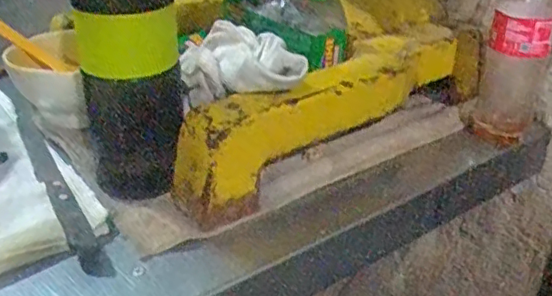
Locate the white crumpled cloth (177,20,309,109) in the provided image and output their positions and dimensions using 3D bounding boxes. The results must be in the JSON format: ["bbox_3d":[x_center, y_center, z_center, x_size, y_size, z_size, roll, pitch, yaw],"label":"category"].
[{"bbox_3d":[-0.025,-0.062,0.469,0.095,0.057,0.053,1,29,3],"label":"white crumpled cloth"}]

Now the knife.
[{"bbox_3d":[-0.183,0.017,0.494,0.033,0.015,0.286,-18,33,-28],"label":"knife"}]

